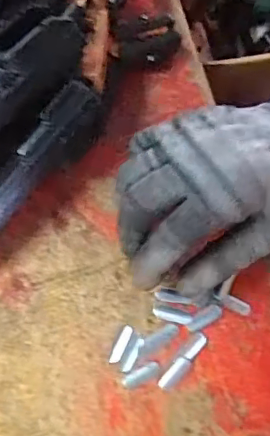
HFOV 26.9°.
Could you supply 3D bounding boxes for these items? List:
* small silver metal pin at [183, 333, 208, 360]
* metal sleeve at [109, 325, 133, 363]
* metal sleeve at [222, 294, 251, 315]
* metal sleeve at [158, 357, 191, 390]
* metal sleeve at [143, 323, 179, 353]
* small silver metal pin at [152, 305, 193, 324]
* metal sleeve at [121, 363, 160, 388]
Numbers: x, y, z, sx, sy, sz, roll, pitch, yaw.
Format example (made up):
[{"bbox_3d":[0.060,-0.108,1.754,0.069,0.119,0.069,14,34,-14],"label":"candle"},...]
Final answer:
[{"bbox_3d":[0.035,0.075,0.328,0.008,0.004,0.018,41,76,10],"label":"small silver metal pin"},{"bbox_3d":[-0.008,0.074,0.328,0.006,0.004,0.023,24,74,5],"label":"metal sleeve"},{"bbox_3d":[0.060,0.051,0.335,0.018,0.004,0.007,26,74,6],"label":"metal sleeve"},{"bbox_3d":[0.023,0.089,0.324,0.008,0.004,0.022,41,76,10],"label":"metal sleeve"},{"bbox_3d":[0.015,0.069,0.329,0.024,0.004,0.008,-33,77,-11],"label":"metal sleeve"},{"bbox_3d":[0.022,0.057,0.334,0.023,0.004,0.008,15,73,3],"label":"small silver metal pin"},{"bbox_3d":[0.003,0.090,0.323,0.022,0.004,0.007,-27,76,-9],"label":"metal sleeve"}]

